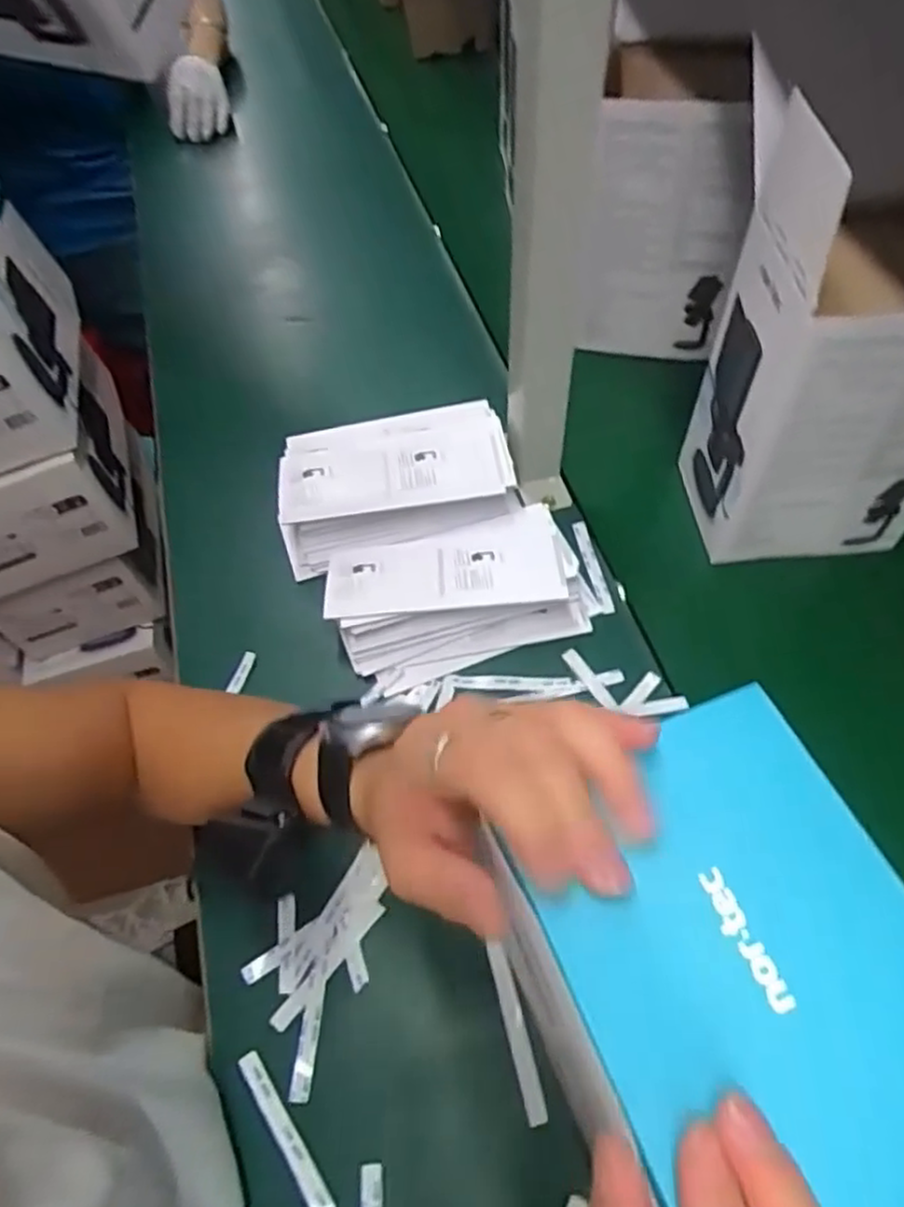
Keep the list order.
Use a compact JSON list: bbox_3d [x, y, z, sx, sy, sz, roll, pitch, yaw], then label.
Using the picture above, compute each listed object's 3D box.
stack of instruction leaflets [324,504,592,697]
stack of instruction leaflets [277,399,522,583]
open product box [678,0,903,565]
[{"bbox_3d":[0.003,-0.009,0.565,0.185,0.038,0.119,-14,57,-5],"label":"stack of instruction leaflets"},{"bbox_3d":[-0.051,-0.109,0.619,0.191,0.045,0.123,-14,57,-6],"label":"stack of instruction leaflets"},{"bbox_3d":[0.268,-0.154,0.517,0.156,0.248,0.132,-4,57,1],"label":"open product box"}]

